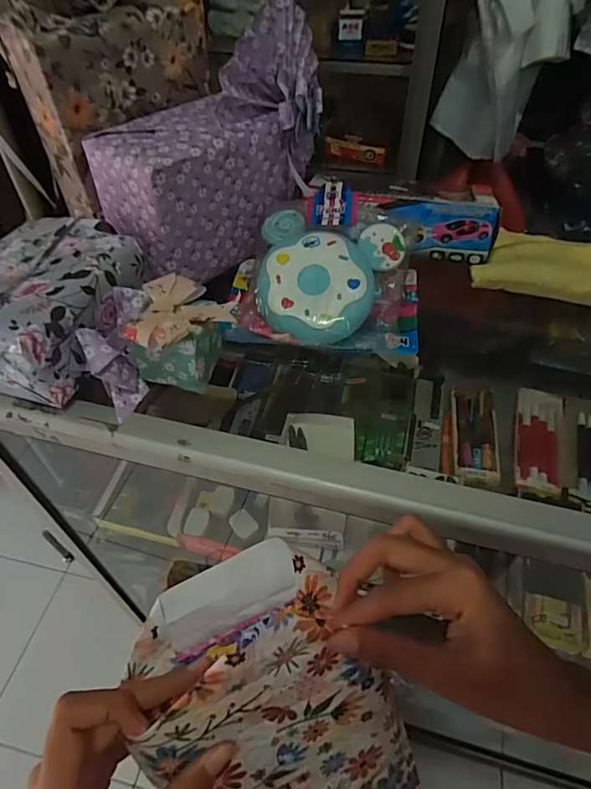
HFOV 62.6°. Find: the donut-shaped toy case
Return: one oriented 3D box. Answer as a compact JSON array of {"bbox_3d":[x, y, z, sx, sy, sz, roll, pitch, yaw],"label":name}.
[{"bbox_3d":[0.021,-0.107,0.453,0.128,0.040,0.122,17,81,9],"label":"donut-shaped toy case"}]

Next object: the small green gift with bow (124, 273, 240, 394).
[{"bbox_3d":[-0.090,-0.046,0.402,0.074,0.065,0.076,9,51,8],"label":"small green gift with bow"}]

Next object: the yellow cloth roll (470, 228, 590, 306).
[{"bbox_3d":[0.264,-0.124,0.477,0.161,0.035,0.065,13,52,12],"label":"yellow cloth roll"}]

